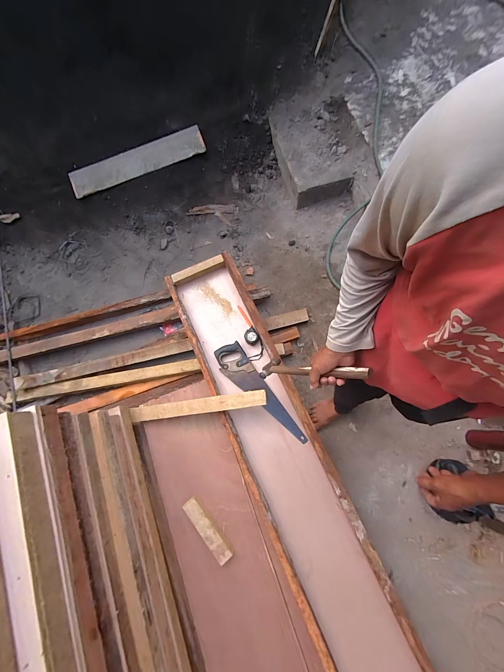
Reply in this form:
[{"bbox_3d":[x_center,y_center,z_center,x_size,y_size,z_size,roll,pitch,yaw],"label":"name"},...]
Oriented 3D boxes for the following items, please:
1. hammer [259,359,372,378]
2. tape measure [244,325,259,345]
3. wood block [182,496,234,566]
[{"bbox_3d":[0.143,0.084,0.642,0.285,0.038,0.055,-4,68,45],"label":"hammer"},{"bbox_3d":[-0.005,0.002,1.101,0.056,0.035,0.068,-29,75,-5],"label":"tape measure"},{"bbox_3d":[-0.160,0.692,0.936,0.053,0.031,0.229,-40,76,-7],"label":"wood block"}]

